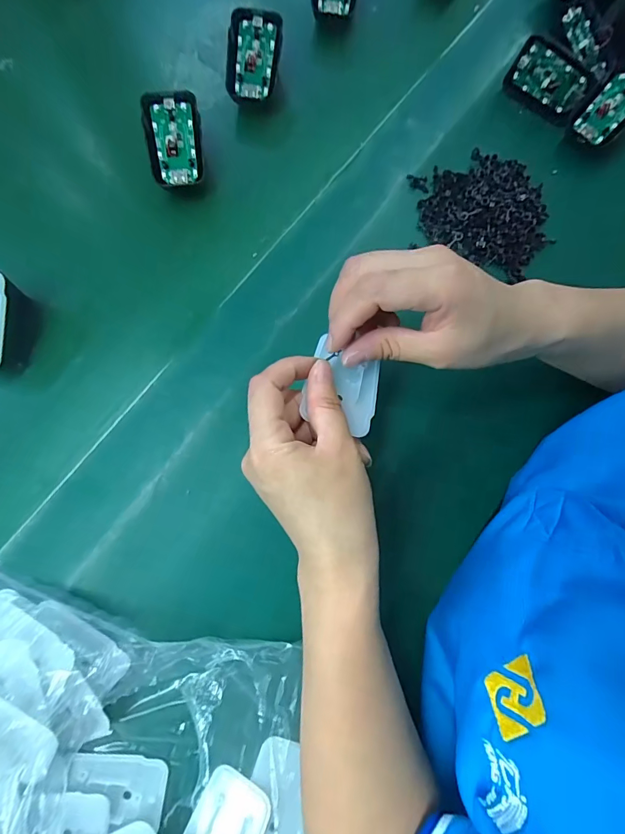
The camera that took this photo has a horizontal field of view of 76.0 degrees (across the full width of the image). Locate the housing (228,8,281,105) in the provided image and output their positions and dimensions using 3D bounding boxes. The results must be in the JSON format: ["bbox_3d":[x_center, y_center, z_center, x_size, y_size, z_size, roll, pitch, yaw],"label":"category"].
[{"bbox_3d":[-0.052,-0.307,0.342,0.043,0.011,0.068,11,95,-2],"label":"housing"}]

